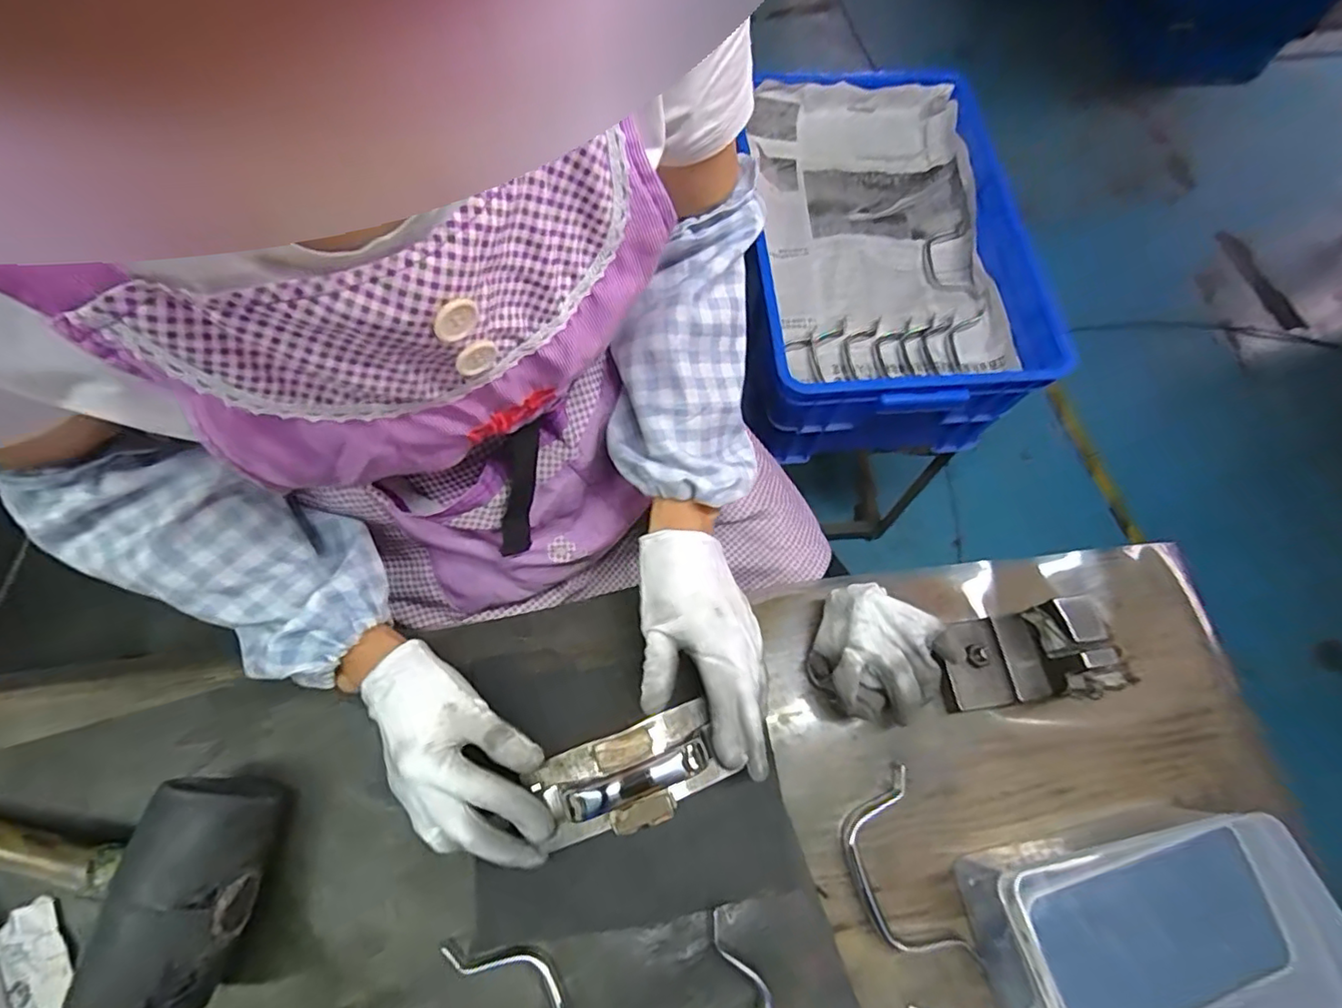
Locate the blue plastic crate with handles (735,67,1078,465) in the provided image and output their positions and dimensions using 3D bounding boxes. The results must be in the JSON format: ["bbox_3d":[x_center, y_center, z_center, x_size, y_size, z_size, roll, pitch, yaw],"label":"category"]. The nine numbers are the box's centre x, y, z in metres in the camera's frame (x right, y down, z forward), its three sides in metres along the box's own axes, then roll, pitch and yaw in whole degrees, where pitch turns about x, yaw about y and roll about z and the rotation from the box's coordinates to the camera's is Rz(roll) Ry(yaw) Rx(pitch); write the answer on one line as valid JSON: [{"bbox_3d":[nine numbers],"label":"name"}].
[{"bbox_3d":[0.267,-0.343,0.828,0.332,0.165,0.506,-6,69,-5],"label":"blue plastic crate with handles"}]

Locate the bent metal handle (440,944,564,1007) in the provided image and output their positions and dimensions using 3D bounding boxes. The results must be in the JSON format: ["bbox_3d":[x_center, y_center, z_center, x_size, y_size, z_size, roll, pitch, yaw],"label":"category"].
[{"bbox_3d":[-0.089,0.314,0.352,0.055,0.025,0.119,-22,71,-11],"label":"bent metal handle"}]

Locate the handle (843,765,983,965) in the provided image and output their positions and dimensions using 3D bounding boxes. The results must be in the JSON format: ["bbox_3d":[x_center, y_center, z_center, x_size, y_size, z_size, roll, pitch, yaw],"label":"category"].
[{"bbox_3d":[0.150,0.241,0.390,0.057,0.018,0.115,-15,70,-8],"label":"handle"}]

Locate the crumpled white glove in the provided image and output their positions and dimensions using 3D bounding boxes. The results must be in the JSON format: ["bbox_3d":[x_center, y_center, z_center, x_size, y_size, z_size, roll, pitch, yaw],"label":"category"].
[{"bbox_3d":[0.145,0.109,0.424,0.080,0.063,0.090,16,69,4],"label":"crumpled white glove"}]

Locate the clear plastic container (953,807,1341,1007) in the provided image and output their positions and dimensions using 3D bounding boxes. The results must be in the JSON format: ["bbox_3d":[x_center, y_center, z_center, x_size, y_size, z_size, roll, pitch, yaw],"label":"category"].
[{"bbox_3d":[0.293,0.264,0.358,0.185,0.094,0.119,-9,69,-6],"label":"clear plastic container"}]

